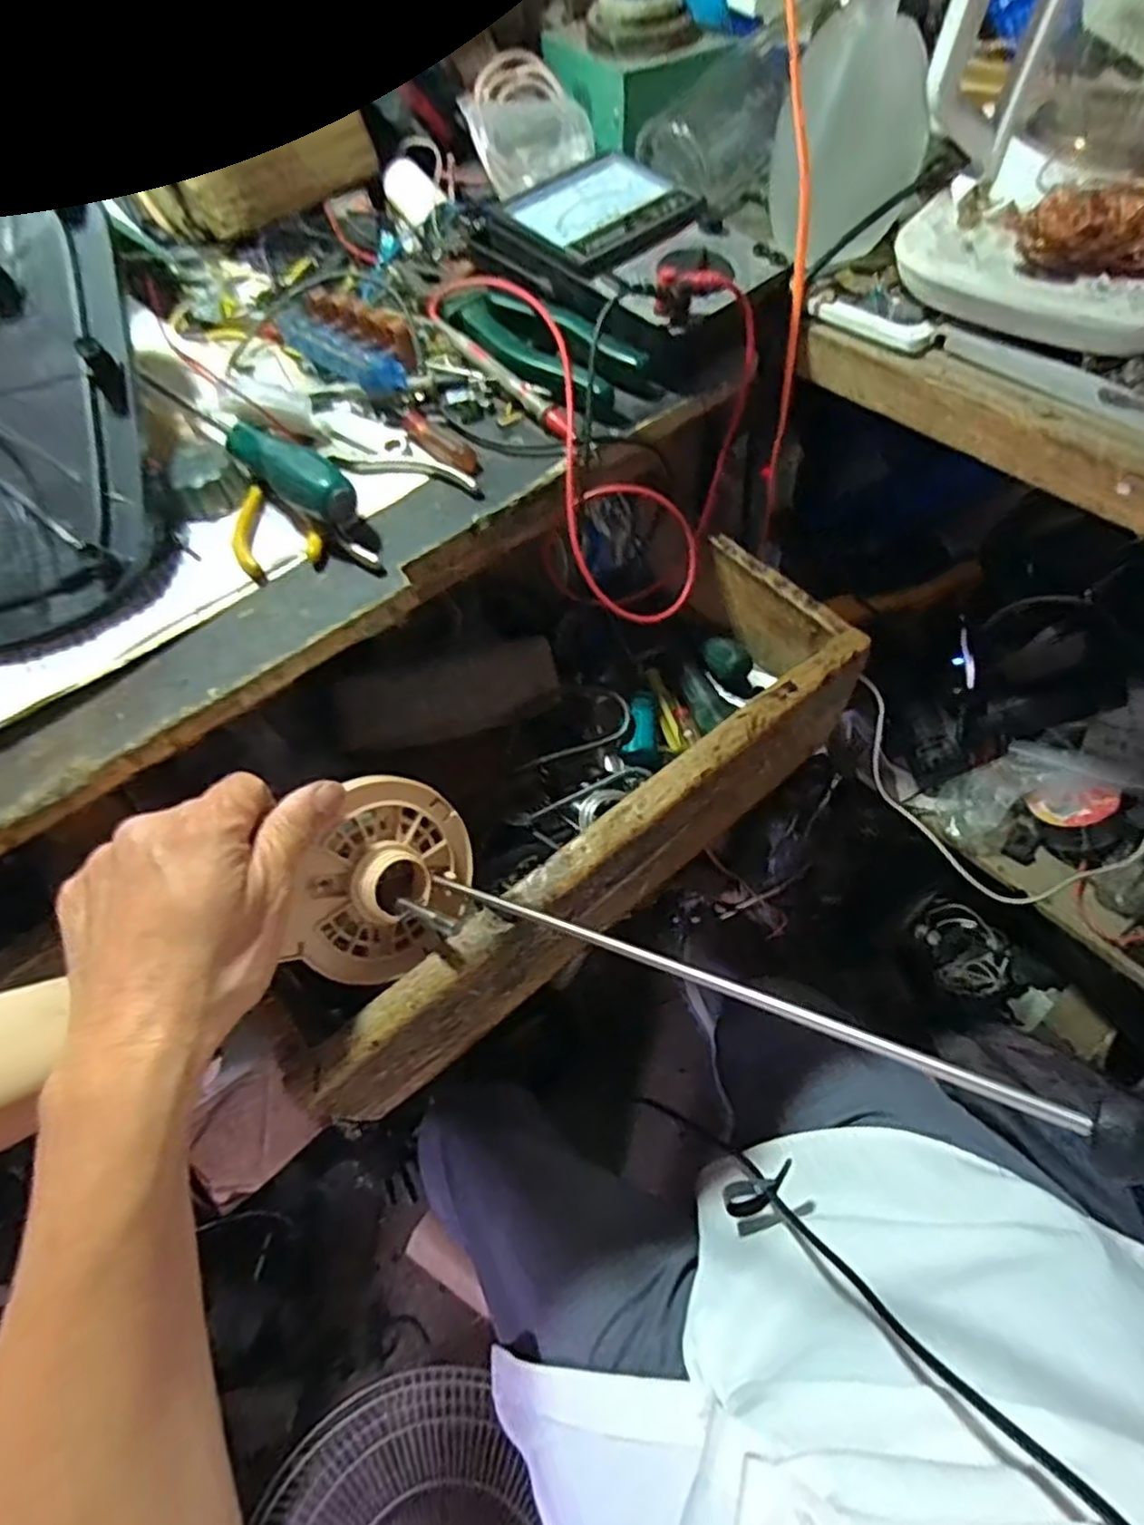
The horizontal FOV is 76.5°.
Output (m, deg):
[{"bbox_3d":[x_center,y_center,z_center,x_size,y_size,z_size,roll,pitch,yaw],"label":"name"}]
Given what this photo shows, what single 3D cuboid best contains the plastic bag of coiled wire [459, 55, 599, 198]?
[{"bbox_3d":[-0.036,-0.466,0.530,0.085,0.025,0.096,-25,91,-9],"label":"plastic bag of coiled wire"}]

